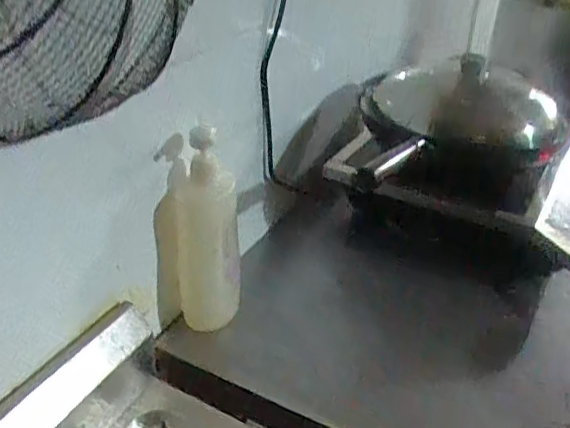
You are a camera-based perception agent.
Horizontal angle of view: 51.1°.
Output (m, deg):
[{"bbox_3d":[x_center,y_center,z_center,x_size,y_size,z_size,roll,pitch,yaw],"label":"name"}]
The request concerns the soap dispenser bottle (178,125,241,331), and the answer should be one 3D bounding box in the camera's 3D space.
[{"bbox_3d":[-0.103,0.028,0.749,0.094,0.251,0.055,-4,34,-9],"label":"soap dispenser bottle"}]

